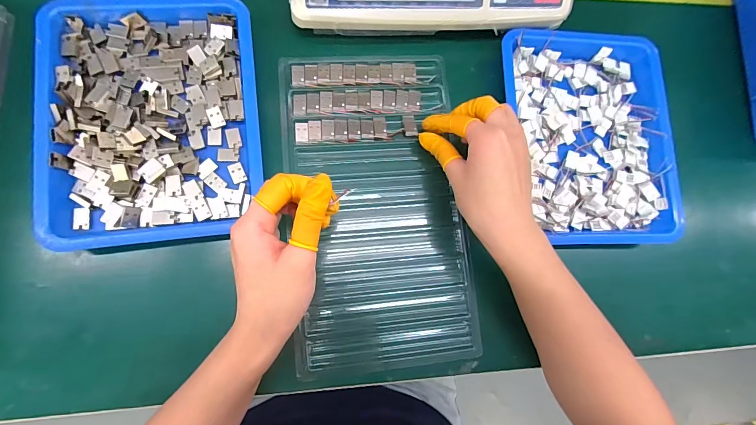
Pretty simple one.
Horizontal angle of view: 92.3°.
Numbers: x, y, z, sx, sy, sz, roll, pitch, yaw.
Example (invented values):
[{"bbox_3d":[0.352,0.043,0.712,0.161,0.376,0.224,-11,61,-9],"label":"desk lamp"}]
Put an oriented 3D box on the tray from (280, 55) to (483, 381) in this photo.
[{"bbox_3d":[-0.002,-0.006,0.344,0.158,0.023,0.296,-7,85,-9],"label":"tray"}]

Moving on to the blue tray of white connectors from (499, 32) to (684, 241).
[{"bbox_3d":[0.216,-0.079,0.365,0.164,0.031,0.220,-6,82,-8],"label":"blue tray of white connectors"}]

